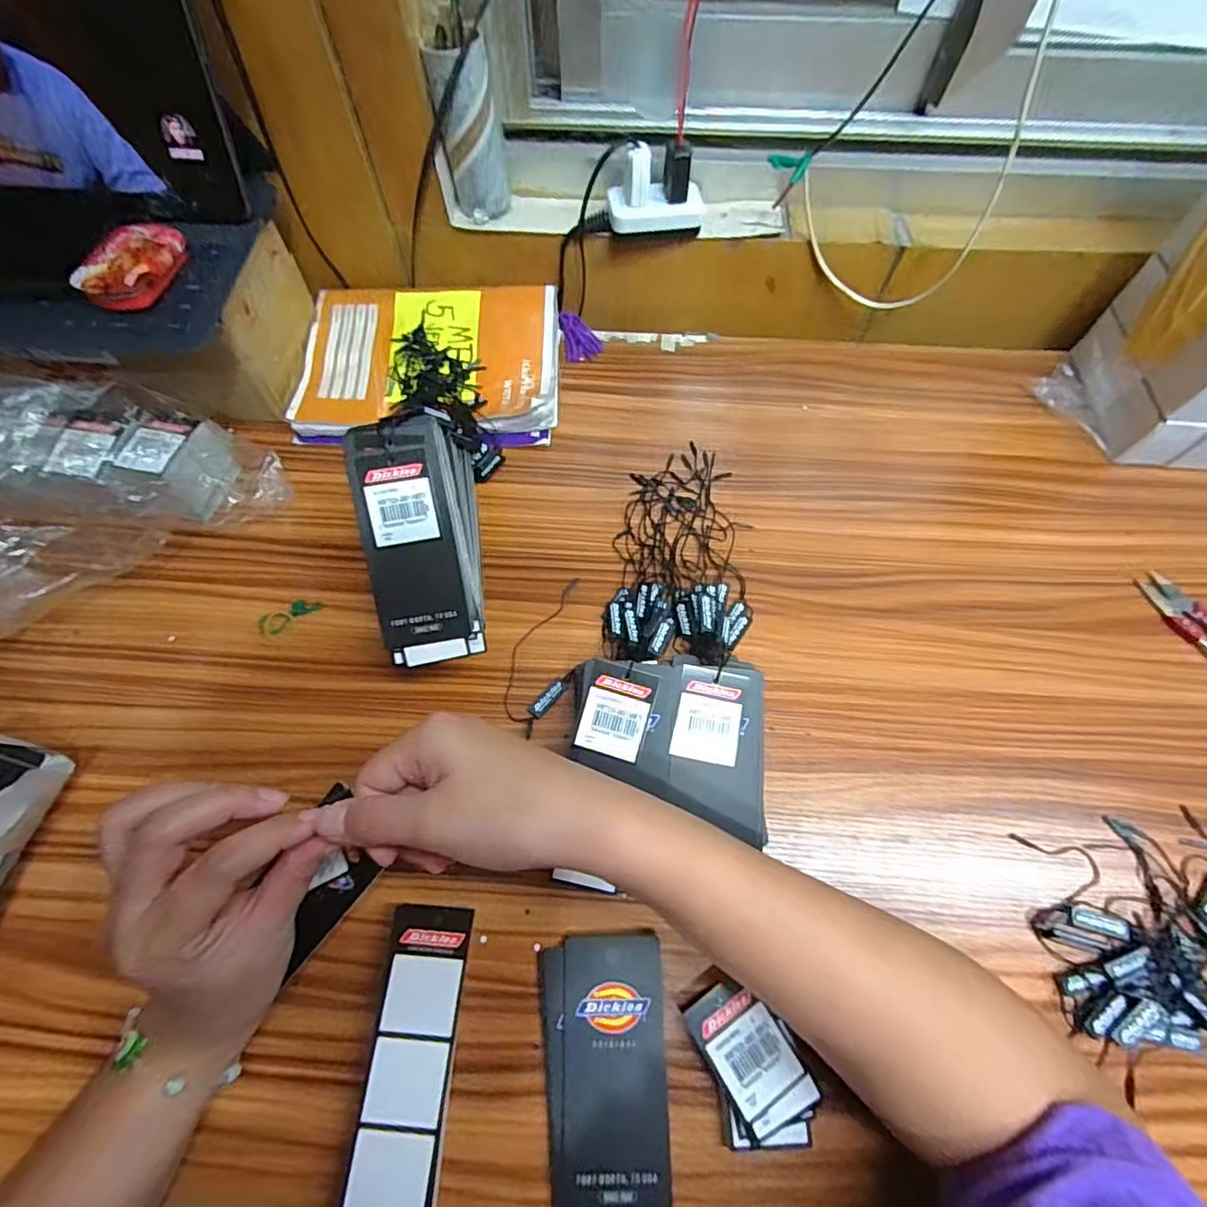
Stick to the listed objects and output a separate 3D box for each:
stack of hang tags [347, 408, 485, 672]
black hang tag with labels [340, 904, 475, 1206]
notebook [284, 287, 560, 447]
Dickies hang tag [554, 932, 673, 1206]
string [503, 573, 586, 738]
[{"bbox_3d":[-0.108,-0.037,0.339,0.057,0.110,0.140,-8,65,-3],"label":"stack of hang tags"},{"bbox_3d":[-0.089,0.212,0.267,0.038,0.026,0.117,3,65,2],"label":"black hang tag with labels"},{"bbox_3d":[-0.139,-0.193,0.457,0.203,0.030,0.143,1,65,1],"label":"notebook"},{"bbox_3d":[0.005,0.224,0.270,0.051,0.005,0.111,-1,64,2],"label":"Dickies hang tag"},{"bbox_3d":[-0.033,0.031,0.364,0.044,0.006,0.102,32,69,14],"label":"string"}]

